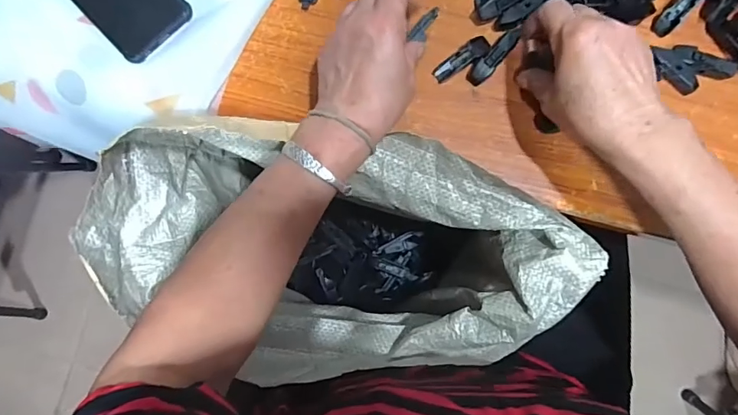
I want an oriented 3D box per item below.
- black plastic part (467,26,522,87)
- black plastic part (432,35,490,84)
[{"bbox_3d":[0.113,-0.134,0.406,0.016,0.011,0.058,42,89,4],"label":"black plastic part"},{"bbox_3d":[0.084,-0.132,0.405,0.055,0.011,0.018,-37,86,0],"label":"black plastic part"}]

